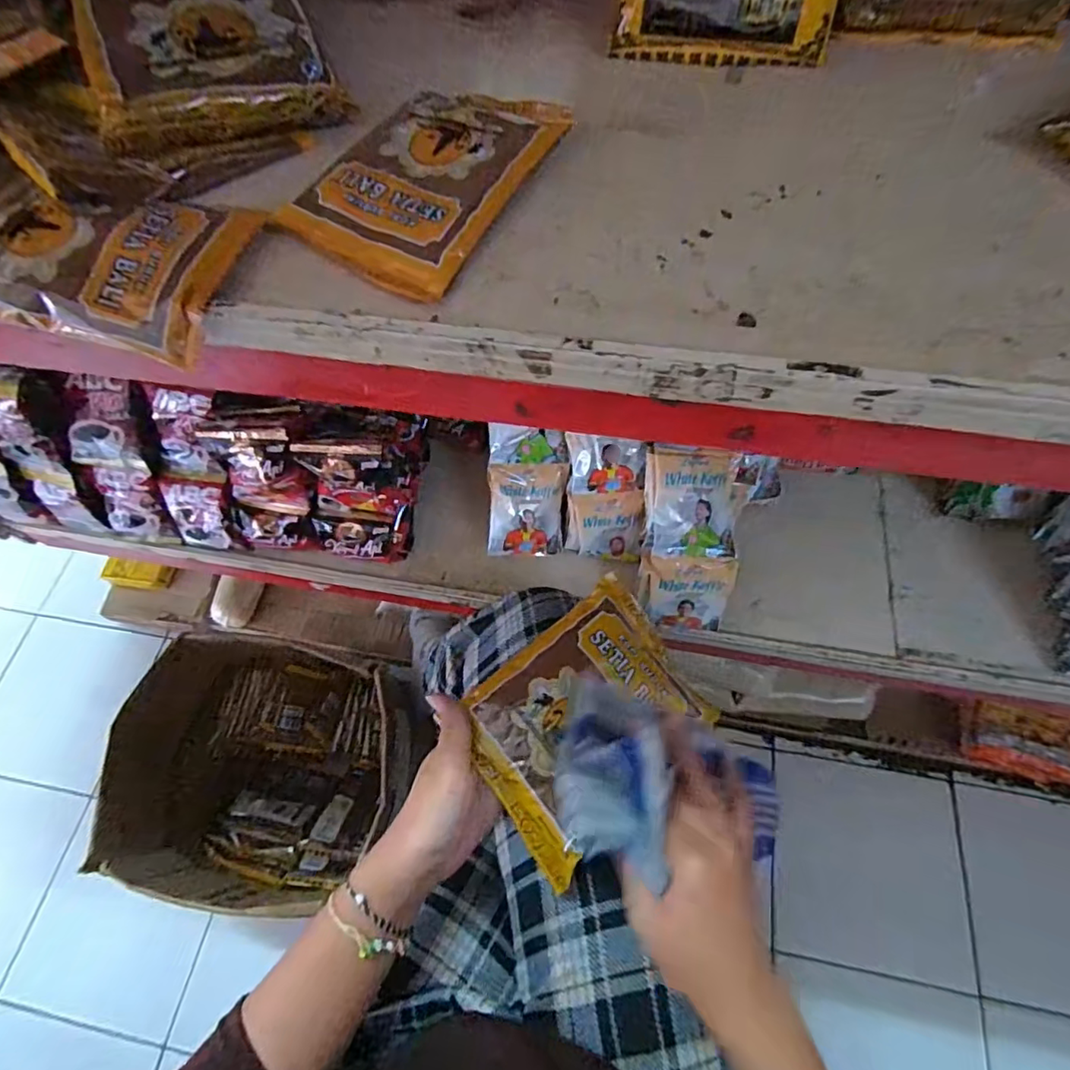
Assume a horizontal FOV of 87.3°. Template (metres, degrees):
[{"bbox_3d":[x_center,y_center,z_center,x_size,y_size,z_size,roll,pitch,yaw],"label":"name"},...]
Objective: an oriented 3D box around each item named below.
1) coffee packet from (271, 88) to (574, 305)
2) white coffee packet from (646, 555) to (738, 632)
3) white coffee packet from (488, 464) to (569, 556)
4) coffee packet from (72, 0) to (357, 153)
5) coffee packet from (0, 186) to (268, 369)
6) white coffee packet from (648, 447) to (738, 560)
[{"bbox_3d":[-0.057,-0.197,0.307,0.104,0.017,0.145,28,69,15],"label":"coffee packet"},{"bbox_3d":[0.152,0.061,0.560,0.079,0.093,0.018,1,32,-1],"label":"white coffee packet"},{"bbox_3d":[-0.008,-0.027,0.600,0.080,0.017,0.102,1,109,-3],"label":"white coffee packet"},{"bbox_3d":[-0.196,-0.293,0.328,0.122,0.028,0.141,-22,83,-14],"label":"coffee packet"},{"bbox_3d":[-0.216,-0.142,0.285,0.127,0.033,0.094,9,65,7],"label":"coffee packet"},{"bbox_3d":[0.151,-0.030,0.534,0.080,0.022,0.100,2,90,-4],"label":"white coffee packet"}]

